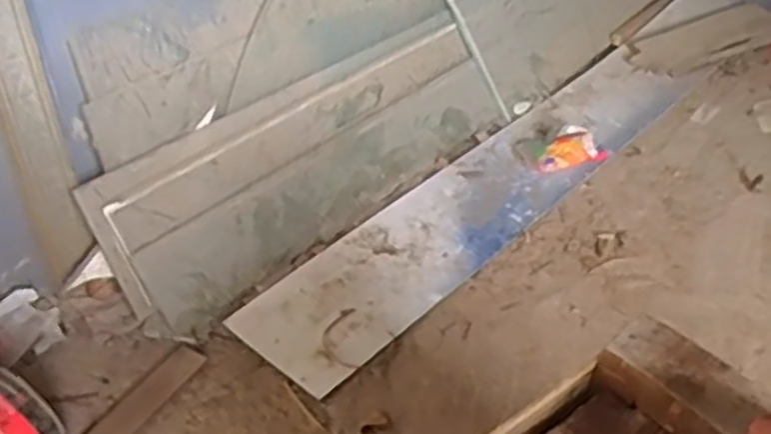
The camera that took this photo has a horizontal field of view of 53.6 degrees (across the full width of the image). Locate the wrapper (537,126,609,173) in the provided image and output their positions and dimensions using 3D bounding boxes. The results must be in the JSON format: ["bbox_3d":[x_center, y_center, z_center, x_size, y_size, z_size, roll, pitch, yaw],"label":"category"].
[{"bbox_3d":[0.365,-0.130,1.521,0.131,0.049,0.084,-25,45,-29],"label":"wrapper"}]

